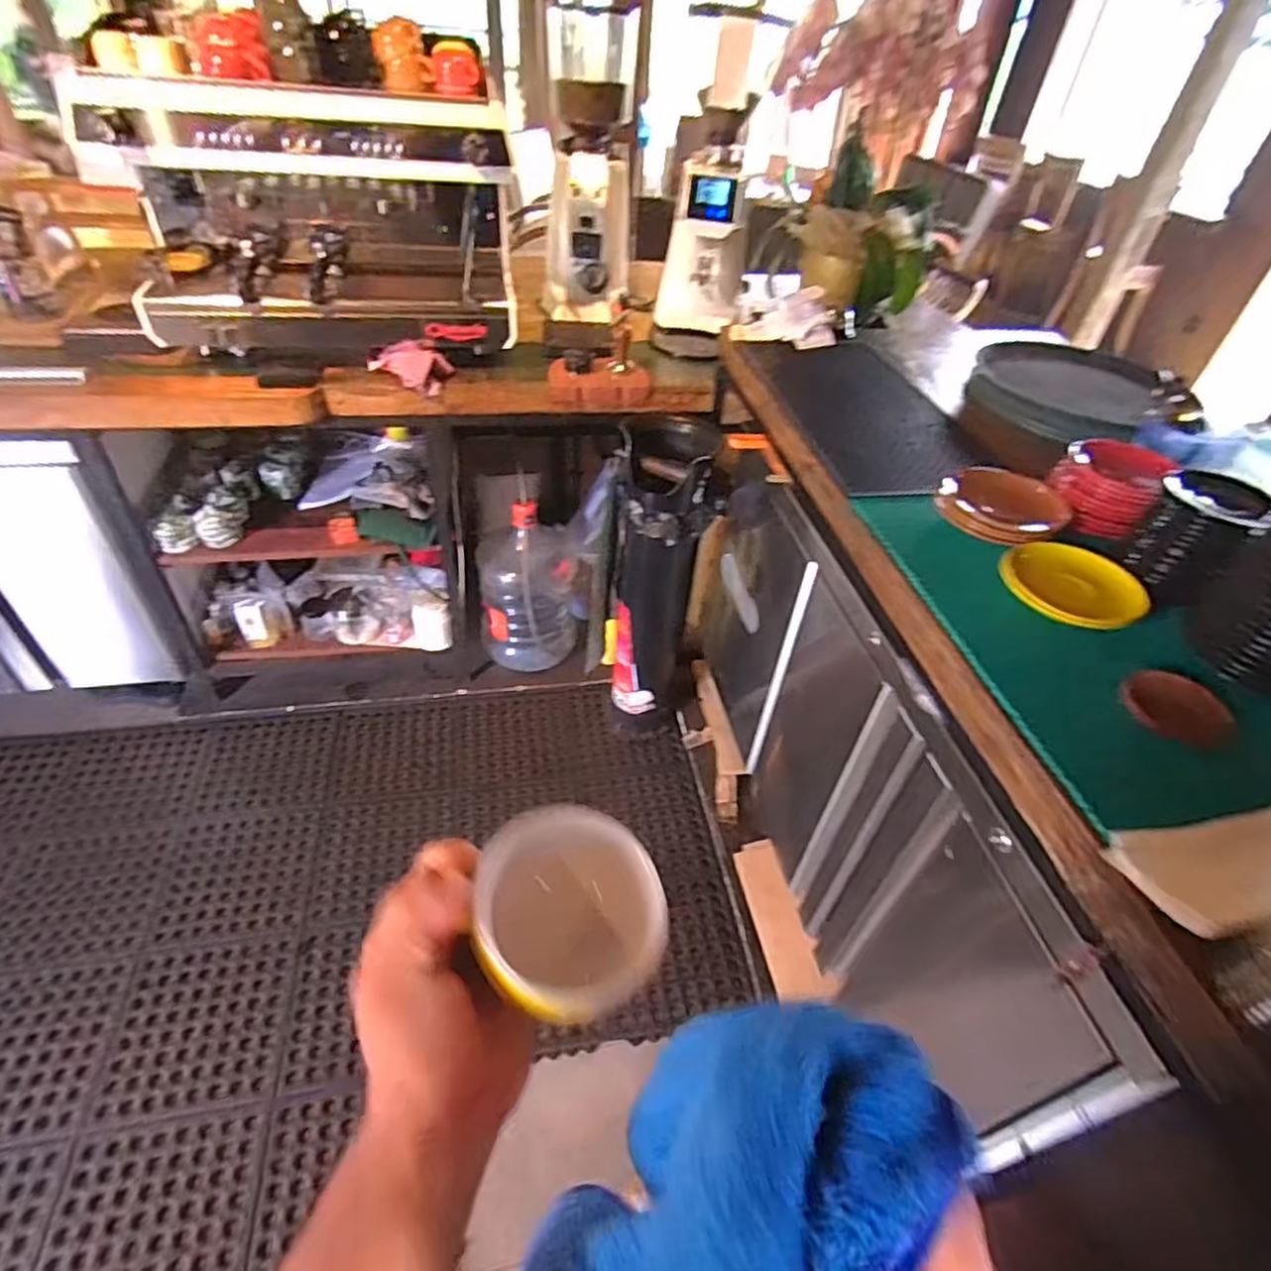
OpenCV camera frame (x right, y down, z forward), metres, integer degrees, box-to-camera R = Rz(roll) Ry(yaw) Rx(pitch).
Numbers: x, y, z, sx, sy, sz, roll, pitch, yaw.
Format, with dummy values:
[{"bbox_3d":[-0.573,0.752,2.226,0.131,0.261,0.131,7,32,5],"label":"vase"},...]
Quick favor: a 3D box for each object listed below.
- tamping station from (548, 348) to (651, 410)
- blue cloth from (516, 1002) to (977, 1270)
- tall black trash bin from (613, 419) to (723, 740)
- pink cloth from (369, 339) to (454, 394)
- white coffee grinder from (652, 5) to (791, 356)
[{"bbox_3d":[-0.083,-0.571,1.502,0.216,0.077,0.146,-3,44,-9],"label":"tamping station"},{"bbox_3d":[0.023,0.254,0.270,0.110,0.239,0.075,38,16,32],"label":"blue cloth"},{"bbox_3d":[0.056,-0.106,1.700,0.232,0.883,0.285,4,43,-2],"label":"tall black trash bin"},{"bbox_3d":[-0.468,-0.563,1.403,0.152,0.071,0.104,22,45,17],"label":"pink cloth"},{"bbox_3d":[0.171,-1.013,1.589,0.213,0.641,0.201,1,43,-6],"label":"white coffee grinder"}]

